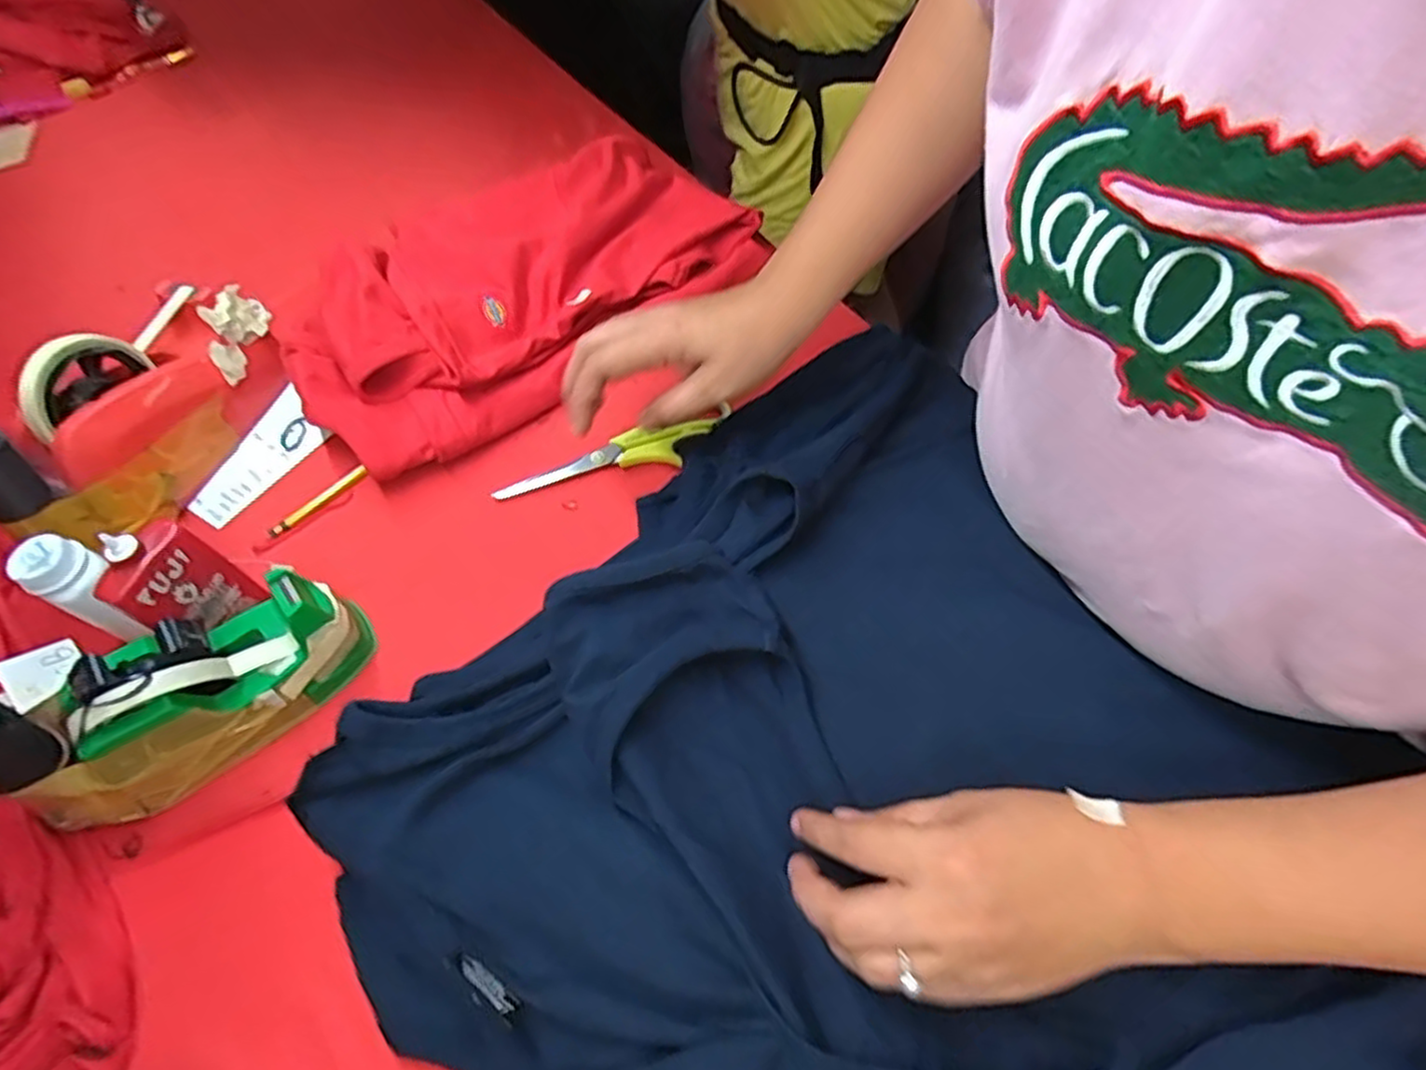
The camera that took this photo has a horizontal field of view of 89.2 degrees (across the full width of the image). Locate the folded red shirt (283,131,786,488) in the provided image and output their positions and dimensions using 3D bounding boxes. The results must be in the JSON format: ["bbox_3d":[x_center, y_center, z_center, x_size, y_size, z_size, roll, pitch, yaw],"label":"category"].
[{"bbox_3d":[-0.174,-0.236,0.627,0.405,0.064,0.253,-40,63,-14],"label":"folded red shirt"}]

